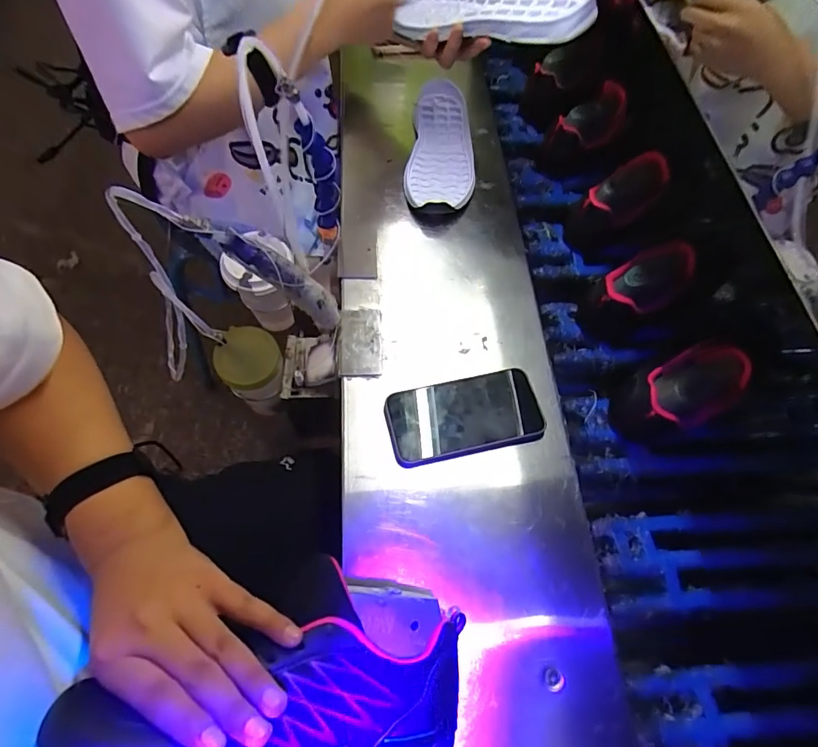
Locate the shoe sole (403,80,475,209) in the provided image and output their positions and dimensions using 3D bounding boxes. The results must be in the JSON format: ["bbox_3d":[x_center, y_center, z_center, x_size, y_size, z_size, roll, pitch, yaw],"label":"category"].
[{"bbox_3d":[0.051,-0.341,0.671,0.095,0.027,0.241,7,64,0],"label":"shoe sole"}]

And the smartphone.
[{"bbox_3d":[0.059,0.045,0.484,0.162,0.014,0.080,-10,65,-9],"label":"smartphone"}]

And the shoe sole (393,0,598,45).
[{"bbox_3d":[0.078,-0.446,0.555,0.106,0.039,0.306,-39,54,-20],"label":"shoe sole"}]

